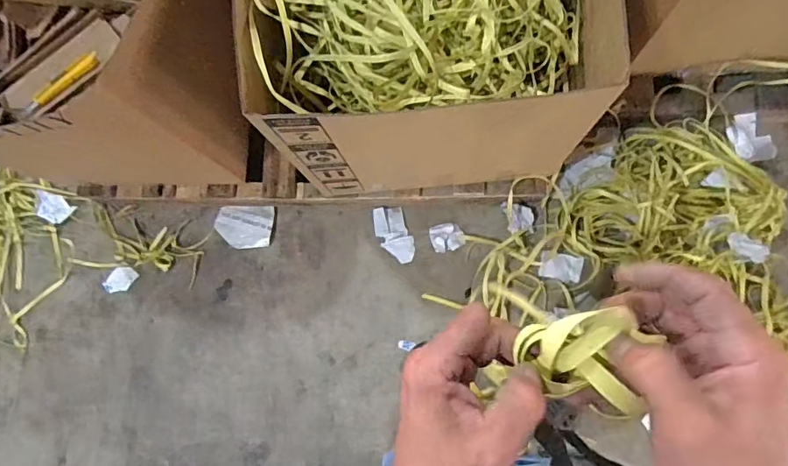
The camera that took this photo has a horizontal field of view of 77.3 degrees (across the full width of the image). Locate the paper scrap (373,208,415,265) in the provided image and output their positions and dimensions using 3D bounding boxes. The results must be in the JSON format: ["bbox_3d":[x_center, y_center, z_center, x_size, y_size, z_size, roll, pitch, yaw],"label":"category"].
[{"bbox_3d":[0.001,0.006,1.394,0.089,0.013,0.169,-22,81,2],"label":"paper scrap"}]

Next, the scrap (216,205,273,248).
[{"bbox_3d":[-0.430,-0.019,1.411,0.159,0.025,0.135,2,65,-4],"label":"scrap"}]

